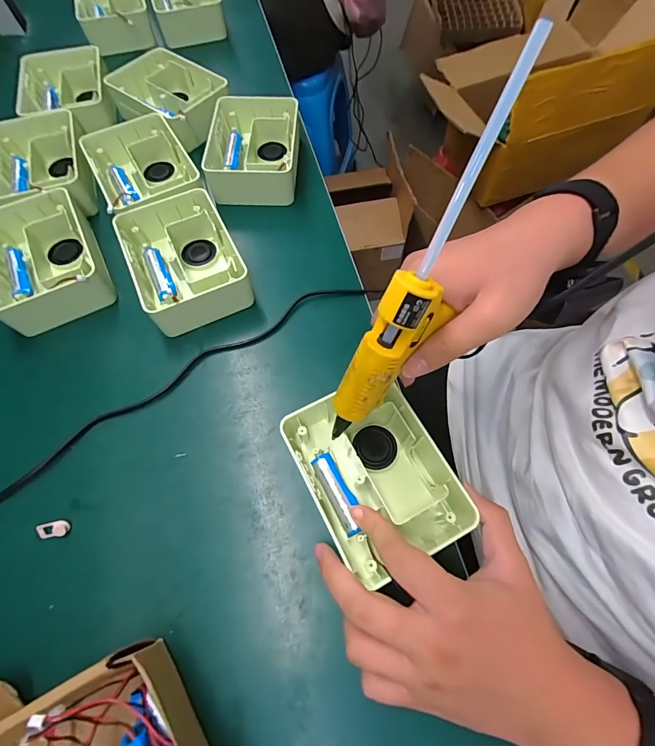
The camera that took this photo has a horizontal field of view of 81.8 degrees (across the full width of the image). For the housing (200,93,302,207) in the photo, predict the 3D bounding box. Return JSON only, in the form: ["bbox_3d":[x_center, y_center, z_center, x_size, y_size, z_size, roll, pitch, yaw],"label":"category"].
[{"bbox_3d":[-0.093,-0.285,0.485,0.112,0.052,0.149,-2,65,0],"label":"housing"}]

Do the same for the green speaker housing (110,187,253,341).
[{"bbox_3d":[-0.152,-0.120,0.408,0.108,0.048,0.150,-24,67,-10],"label":"green speaker housing"}]

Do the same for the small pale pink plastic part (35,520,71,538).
[{"bbox_3d":[-0.227,0.129,0.313,0.026,0.005,0.013,-6,66,-5],"label":"small pale pink plastic part"}]

